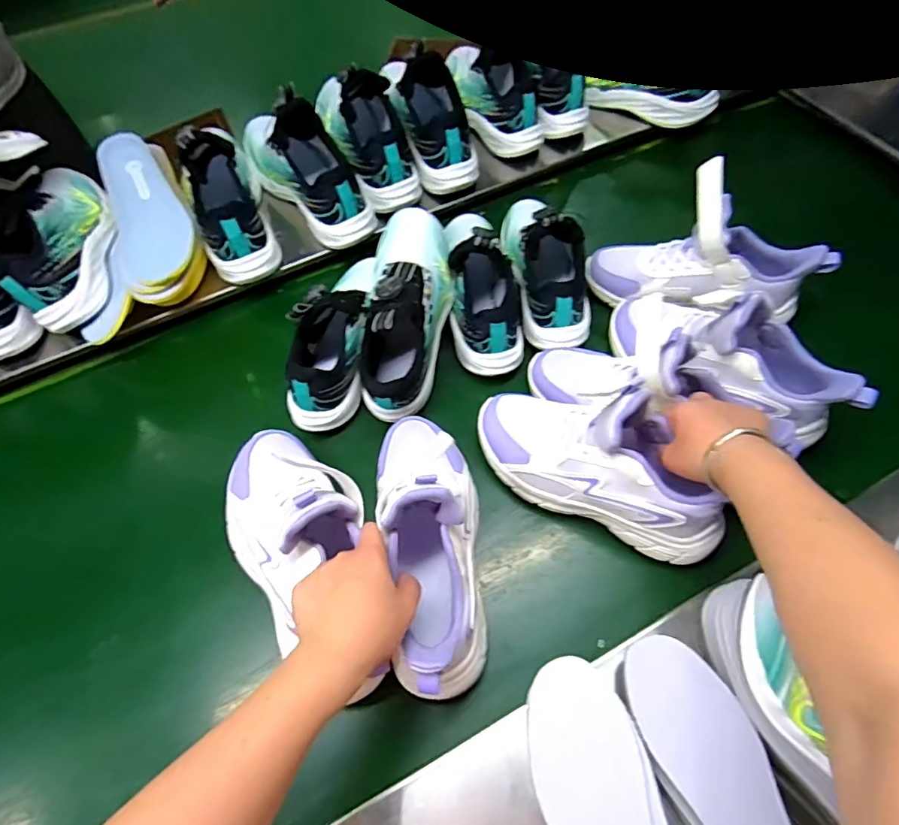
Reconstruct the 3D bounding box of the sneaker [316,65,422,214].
[{"bbox_3d":[-0.122,-0.376,0.662,0.111,0.112,0.234,-22,63,-9],"label":"sneaker"}]

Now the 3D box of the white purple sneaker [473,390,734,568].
[{"bbox_3d":[0.135,0.037,0.450,0.233,0.121,0.086,24,65,15],"label":"white purple sneaker"}]

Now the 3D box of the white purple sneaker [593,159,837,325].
[{"bbox_3d":[0.281,-0.176,0.545,0.237,0.137,0.081,3,62,4],"label":"white purple sneaker"}]

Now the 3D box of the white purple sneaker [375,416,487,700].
[{"bbox_3d":[-0.015,0.100,0.437,0.088,0.143,0.245,-10,49,-2],"label":"white purple sneaker"}]

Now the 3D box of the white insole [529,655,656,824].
[{"bbox_3d":[0.106,0.282,0.333,0.072,0.019,0.210,-13,62,-4],"label":"white insole"}]

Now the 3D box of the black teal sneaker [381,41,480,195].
[{"bbox_3d":[-0.018,-0.380,0.662,0.087,0.077,0.167,-25,102,-10],"label":"black teal sneaker"}]

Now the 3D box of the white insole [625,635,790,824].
[{"bbox_3d":[0.193,0.265,0.343,0.070,0.019,0.211,-19,62,-7],"label":"white insole"}]

